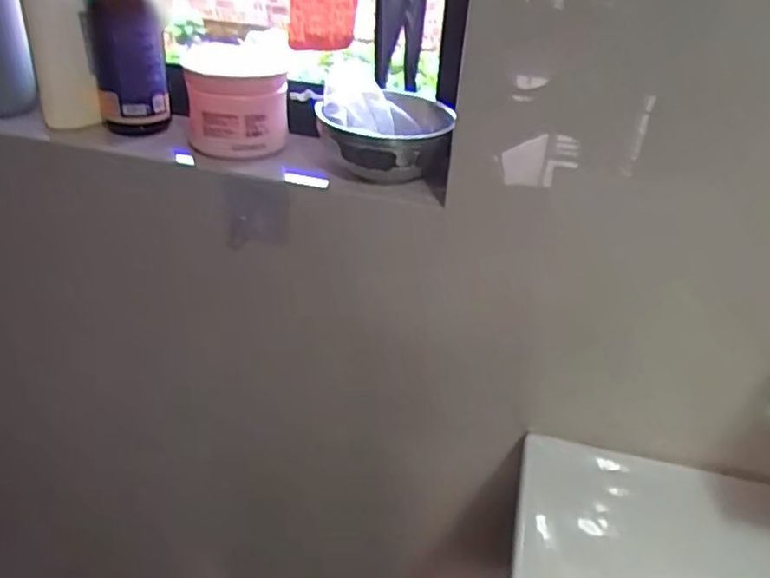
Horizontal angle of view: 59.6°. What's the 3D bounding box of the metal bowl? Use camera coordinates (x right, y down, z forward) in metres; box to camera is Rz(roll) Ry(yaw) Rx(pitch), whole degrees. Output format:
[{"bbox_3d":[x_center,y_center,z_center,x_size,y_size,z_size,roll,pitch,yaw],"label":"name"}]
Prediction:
[{"bbox_3d":[-0.004,-0.150,0.662,0.121,0.056,0.142,4,31,-4],"label":"metal bowl"}]

